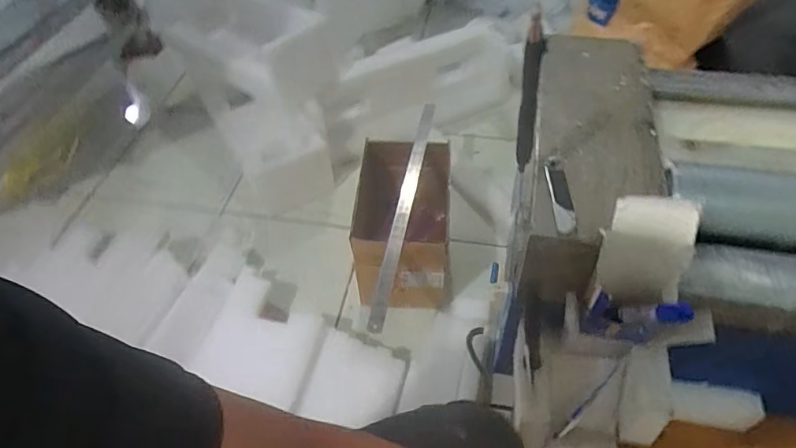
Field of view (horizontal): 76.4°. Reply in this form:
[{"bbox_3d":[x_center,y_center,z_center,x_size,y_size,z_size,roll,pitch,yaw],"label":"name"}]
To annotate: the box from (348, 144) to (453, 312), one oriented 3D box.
[{"bbox_3d":[0.014,-0.003,1.158,0.203,0.218,0.340,1,51,4],"label":"box"}]

